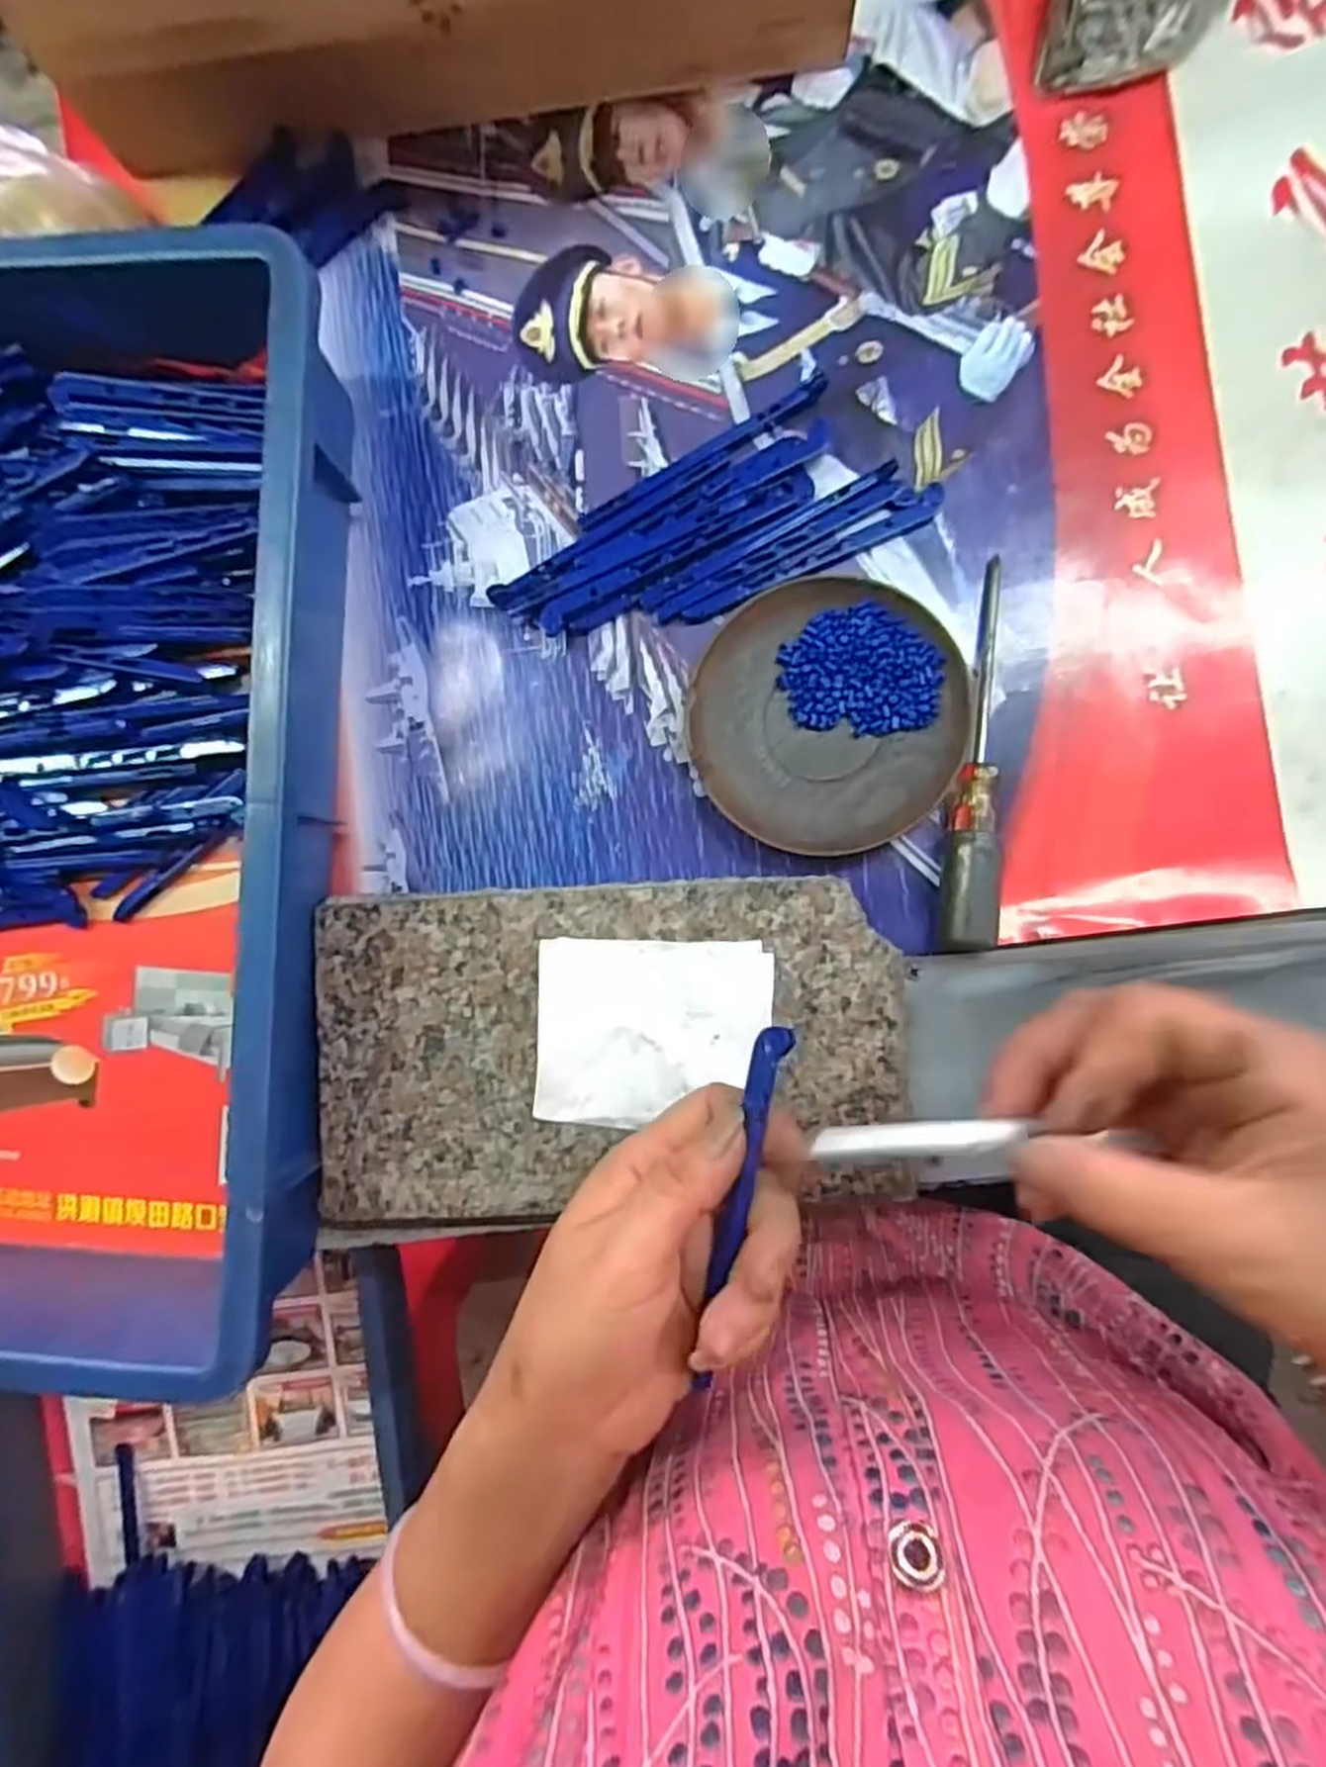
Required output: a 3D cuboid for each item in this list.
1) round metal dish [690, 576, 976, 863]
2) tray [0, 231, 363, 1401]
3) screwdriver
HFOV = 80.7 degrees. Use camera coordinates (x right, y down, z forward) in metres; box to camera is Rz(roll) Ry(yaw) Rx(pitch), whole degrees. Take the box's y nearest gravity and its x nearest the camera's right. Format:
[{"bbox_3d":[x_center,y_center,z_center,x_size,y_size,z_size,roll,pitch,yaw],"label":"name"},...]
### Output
[{"bbox_3d":[0.070,-0.071,0.335,0.113,0.016,0.112,0,87,5],"label":"round metal dish"},{"bbox_3d":[-0.276,-0.031,0.329,0.280,0.078,0.415,2,88,5],"label":"tray"},{"bbox_3d":[0.132,-0.055,0.326,0.022,0.022,0.165,5,88,5],"label":"screwdriver"}]

